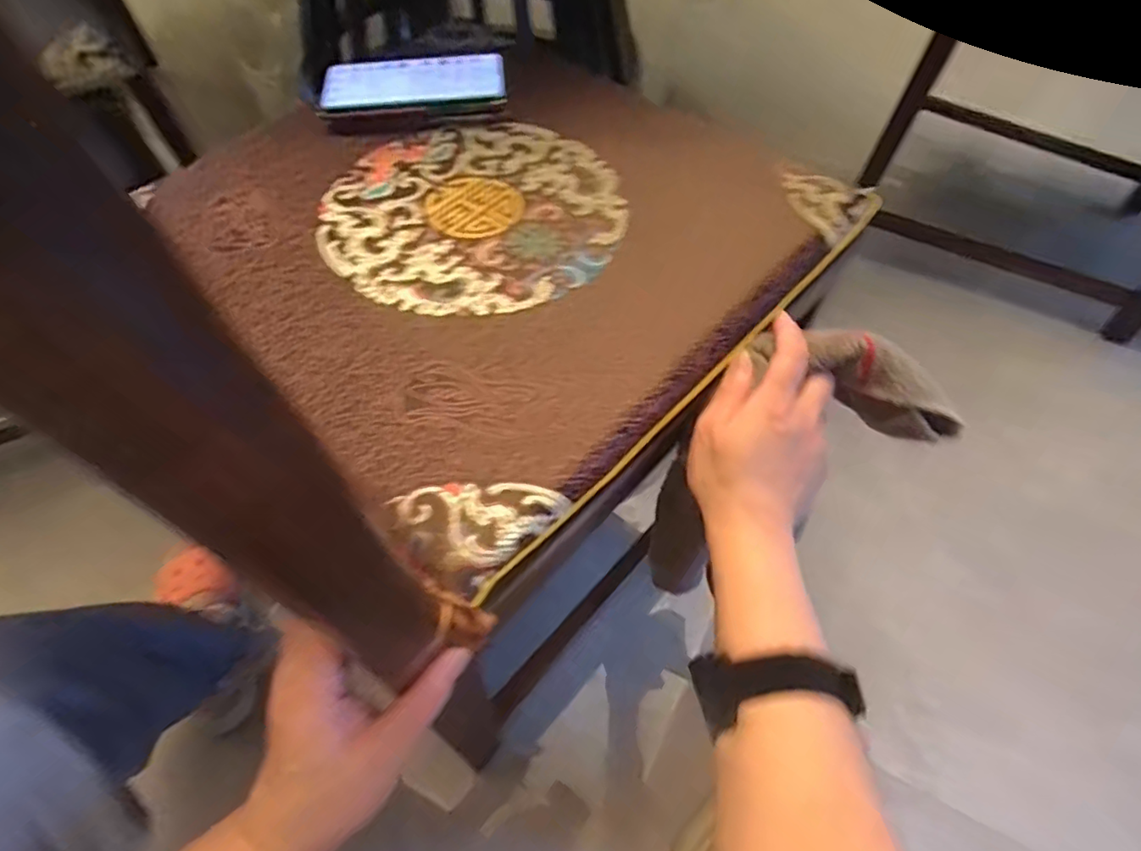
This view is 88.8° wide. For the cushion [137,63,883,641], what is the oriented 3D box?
[{"bbox_3d":[-0.061,-0.149,0.441,0.407,0.022,0.409,37,64,20],"label":"cushion"}]

